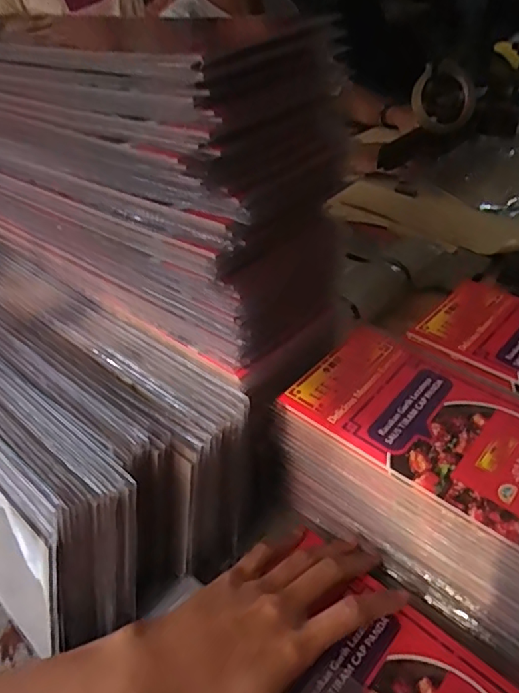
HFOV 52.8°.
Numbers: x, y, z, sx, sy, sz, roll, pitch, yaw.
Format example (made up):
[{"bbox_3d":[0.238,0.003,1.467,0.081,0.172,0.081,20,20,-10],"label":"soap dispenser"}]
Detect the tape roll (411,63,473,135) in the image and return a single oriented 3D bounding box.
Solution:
[{"bbox_3d":[0.272,-0.362,0.776,0.091,0.090,0.020,18,7,-2],"label":"tape roll"}]

